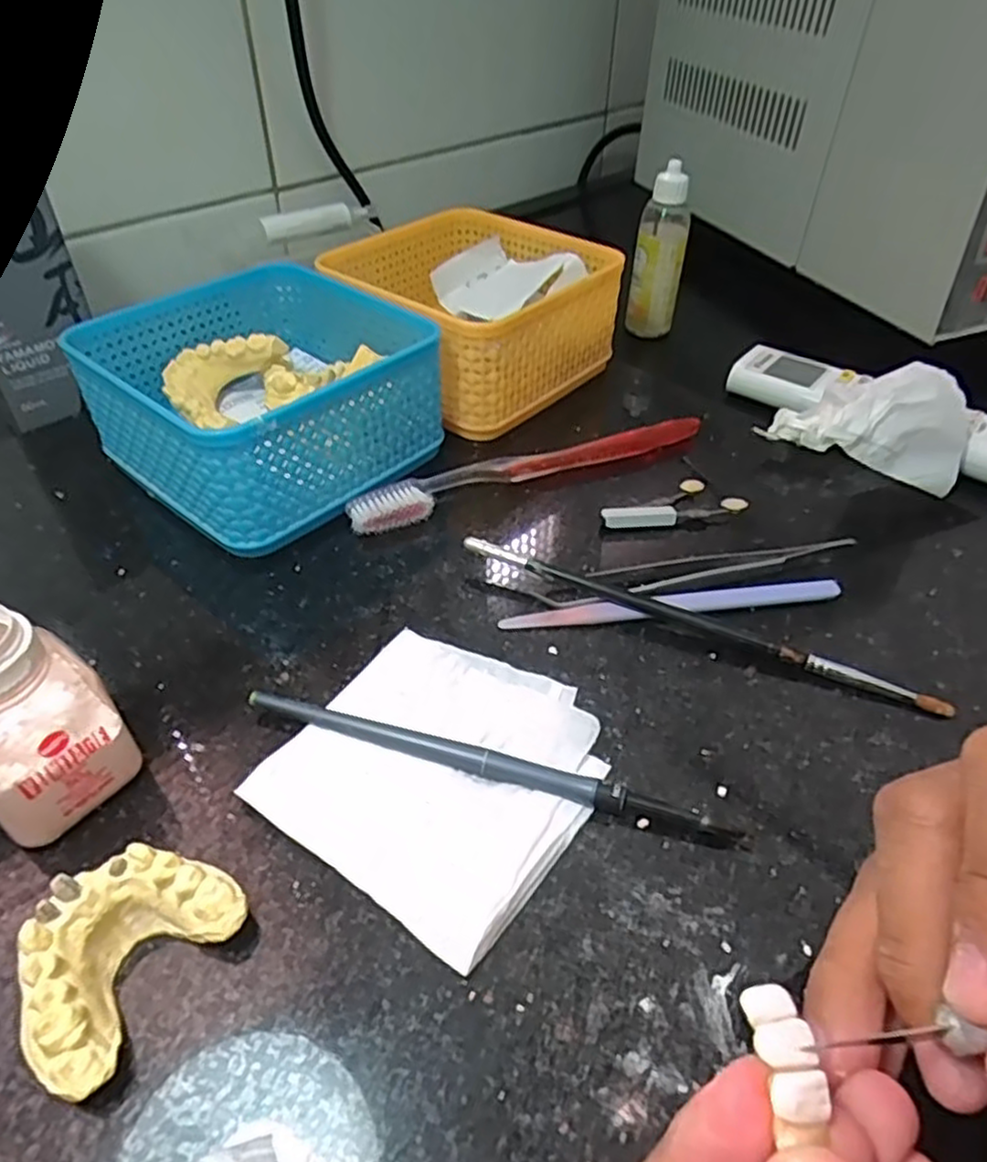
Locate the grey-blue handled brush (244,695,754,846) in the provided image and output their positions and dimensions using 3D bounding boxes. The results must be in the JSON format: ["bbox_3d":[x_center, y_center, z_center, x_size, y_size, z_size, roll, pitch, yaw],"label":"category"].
[{"bbox_3d":[-0.003,0.059,0.238,0.160,0.004,0.008,13,81,11],"label":"grey-blue handled brush"}]

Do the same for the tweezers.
[{"bbox_3d":[0.085,-0.007,0.308,0.135,0.011,0.022,-7,44,-10],"label":"tweezers"}]

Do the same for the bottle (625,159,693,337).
[{"bbox_3d":[0.112,-0.221,0.494,0.033,0.105,0.033,10,44,7],"label":"bottle"}]

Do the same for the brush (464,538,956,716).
[{"bbox_3d":[0.075,0.016,0.283,0.186,0.012,0.006,19,46,16],"label":"brush"}]

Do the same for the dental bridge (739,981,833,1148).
[{"bbox_3d":[0.050,0.081,0.126,0.009,0.004,0.021,-6,51,-10],"label":"dental bridge"}]

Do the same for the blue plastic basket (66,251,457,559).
[{"bbox_3d":[-0.109,-0.089,0.351,0.130,0.064,0.128,31,50,26],"label":"blue plastic basket"}]

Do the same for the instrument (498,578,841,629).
[{"bbox_3d":[0.072,0.009,0.295,0.137,0.008,0.011,-3,44,-7],"label":"instrument"}]

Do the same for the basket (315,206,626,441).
[{"bbox_3d":[-0.014,-0.153,0.420,0.130,0.066,0.129,31,50,26],"label":"basket"}]

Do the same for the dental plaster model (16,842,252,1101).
[{"bbox_3d":[-0.095,0.094,0.188,0.037,0.026,0.054,26,48,22],"label":"dental plaster model"}]

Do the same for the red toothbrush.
[{"bbox_3d":[0.018,-0.056,0.356,0.182,0.016,0.021,-17,47,-20],"label":"red toothbrush"}]

